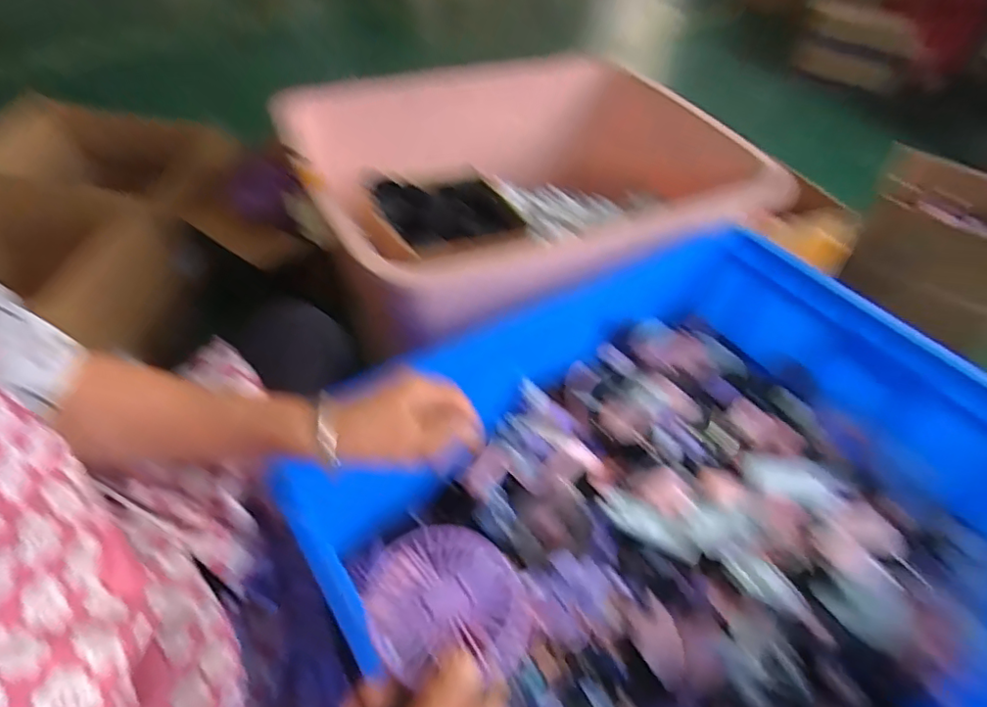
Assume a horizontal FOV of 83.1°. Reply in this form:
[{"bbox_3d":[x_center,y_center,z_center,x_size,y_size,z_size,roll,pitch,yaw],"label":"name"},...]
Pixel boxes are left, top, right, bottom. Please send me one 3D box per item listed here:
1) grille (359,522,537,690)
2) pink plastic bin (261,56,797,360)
[{"bbox_3d":[-0.028,0.144,0.324,0.086,0.018,0.092,3,47,-3],"label":"grille"},{"bbox_3d":[0.044,-0.283,0.913,0.675,0.205,0.504,-18,52,-22],"label":"pink plastic bin"}]

